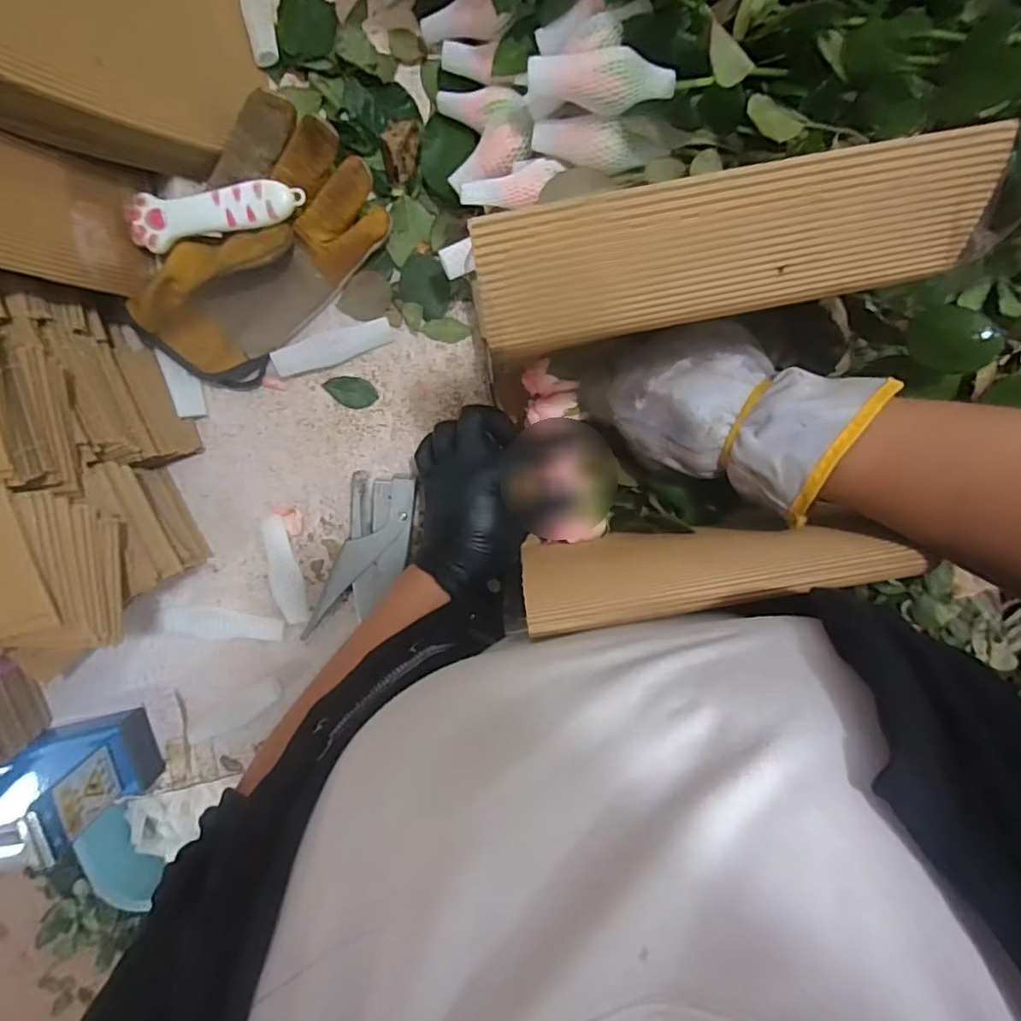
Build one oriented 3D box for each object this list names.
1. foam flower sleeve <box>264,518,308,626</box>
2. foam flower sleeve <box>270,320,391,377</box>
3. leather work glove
[{"bbox_3d":[-0.182,0.048,0.468,0.020,0.017,0.087,-11,100,-2],"label":"foam flower sleeve"},{"bbox_3d":[-0.135,-0.124,0.443,0.090,0.005,0.022,-20,116,-8],"label":"foam flower sleeve"},{"bbox_3d":[-0.181,-0.178,0.409,0.100,0.060,0.189,44,94,-9],"label":"leather work glove"}]

